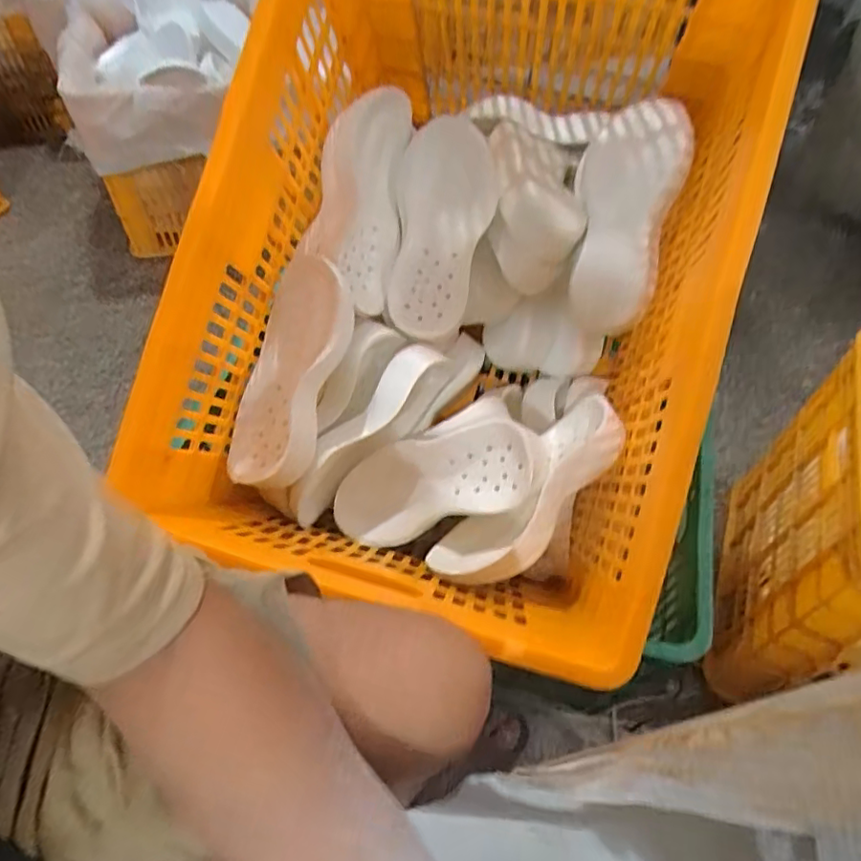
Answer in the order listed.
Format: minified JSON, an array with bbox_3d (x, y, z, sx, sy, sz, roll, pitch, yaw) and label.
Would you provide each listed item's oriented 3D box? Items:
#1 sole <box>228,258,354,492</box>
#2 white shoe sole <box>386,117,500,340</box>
[{"bbox_3d":[-0.156,-0.065,0.657,0.104,0.049,0.253,20,98,10],"label":"sole"},{"bbox_3d":[0.006,-0.228,0.686,0.117,0.238,0.052,13,20,5],"label":"white shoe sole"}]

